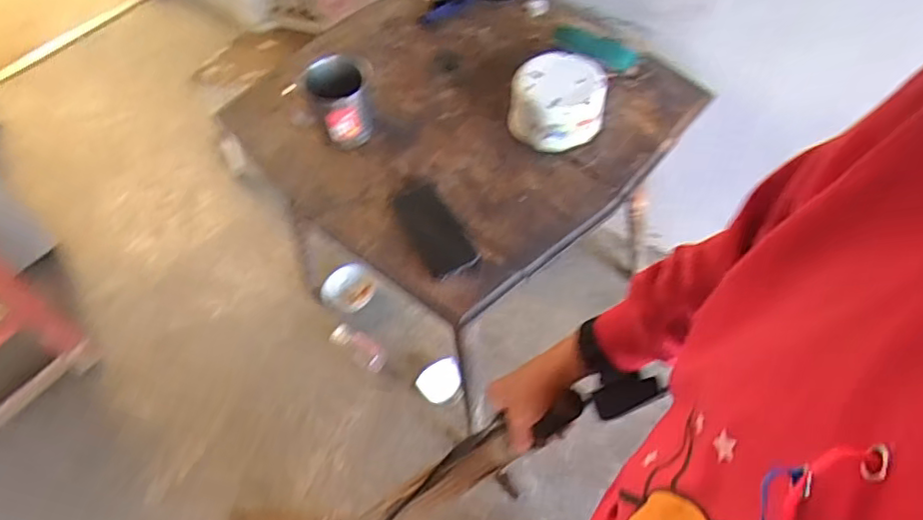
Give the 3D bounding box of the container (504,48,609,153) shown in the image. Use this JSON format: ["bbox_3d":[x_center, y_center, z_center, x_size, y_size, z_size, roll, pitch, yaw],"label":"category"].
[{"bbox_3d":[0.155,-0.253,0.971,0.145,0.102,0.115,-11,56,-5],"label":"container"}]

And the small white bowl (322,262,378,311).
[{"bbox_3d":[-0.293,0.072,1.588,0.134,0.061,0.122,-21,57,-11],"label":"small white bowl"}]

